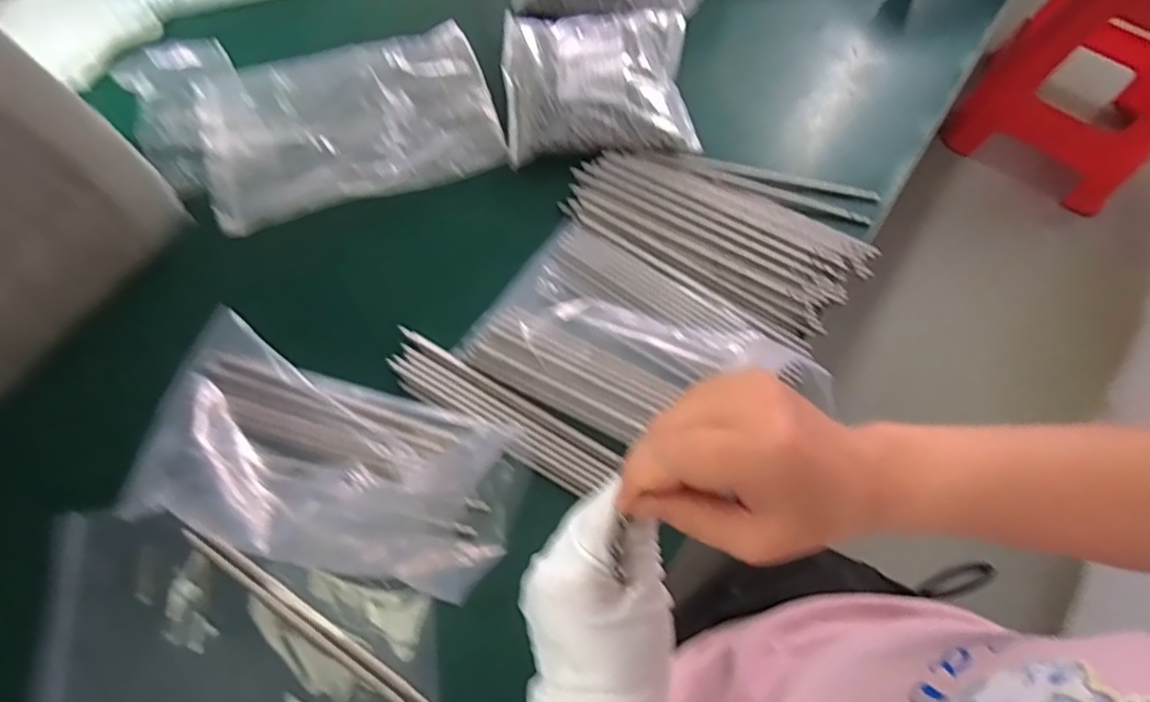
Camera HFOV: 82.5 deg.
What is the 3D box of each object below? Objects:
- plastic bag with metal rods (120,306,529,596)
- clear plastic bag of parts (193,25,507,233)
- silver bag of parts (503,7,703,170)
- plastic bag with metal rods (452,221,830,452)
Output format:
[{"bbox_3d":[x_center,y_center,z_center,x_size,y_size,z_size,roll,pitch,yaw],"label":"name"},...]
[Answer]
[{"bbox_3d":[-0.206,0.095,0.550,0.316,0.036,0.173,20,68,6],"label":"plastic bag with metal rods"},{"bbox_3d":[-0.238,-0.246,0.700,0.293,0.026,0.196,-16,69,-9],"label":"clear plastic bag of parts"},{"bbox_3d":[0.026,-0.295,0.703,0.198,0.035,0.183,-3,68,-4],"label":"silver bag of parts"},{"bbox_3d":[0.061,0.005,0.596,0.289,0.020,0.172,31,71,14],"label":"plastic bag with metal rods"}]

